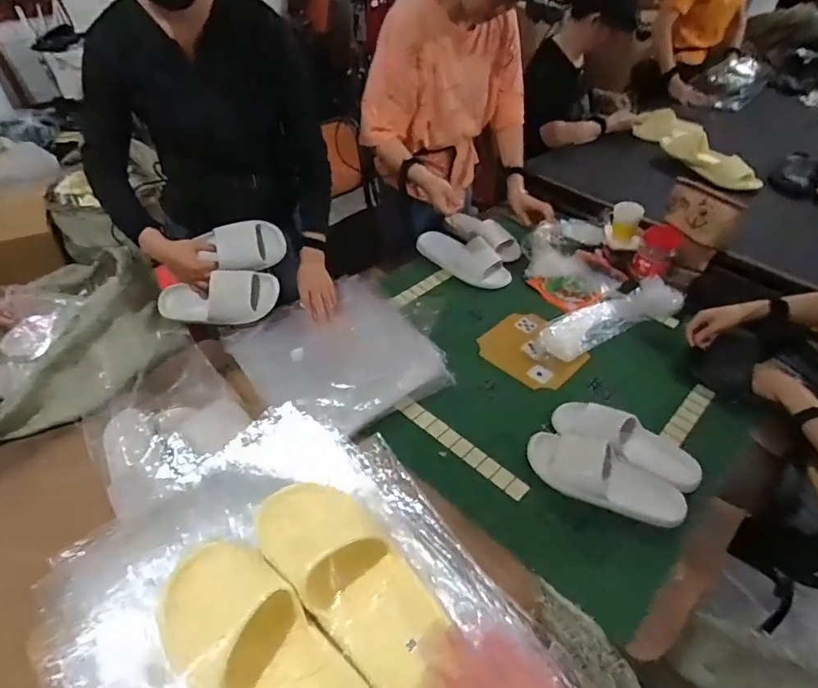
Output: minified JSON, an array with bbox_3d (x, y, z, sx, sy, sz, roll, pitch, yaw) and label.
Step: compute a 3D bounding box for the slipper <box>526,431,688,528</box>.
[{"bbox_3d":[0.349,0.230,0.876,0.274,0.066,0.106,21,47,19],"label":"slipper"}]

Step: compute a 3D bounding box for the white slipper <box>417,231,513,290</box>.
[{"bbox_3d":[0.150,-0.258,1.417,0.290,0.078,0.101,28,50,25],"label":"white slipper"}]

